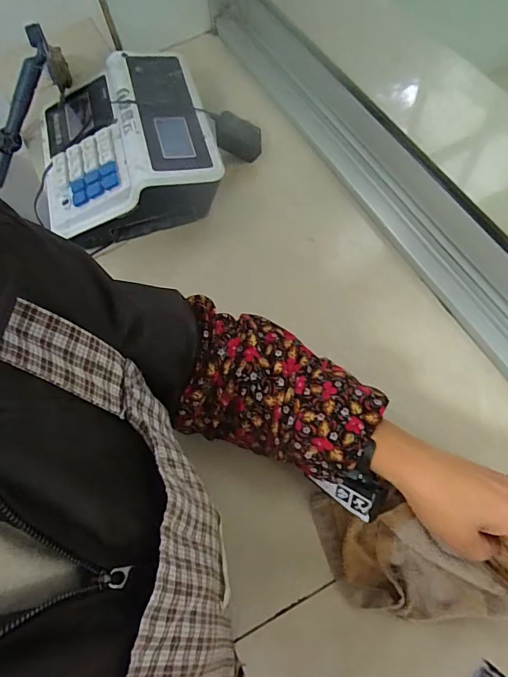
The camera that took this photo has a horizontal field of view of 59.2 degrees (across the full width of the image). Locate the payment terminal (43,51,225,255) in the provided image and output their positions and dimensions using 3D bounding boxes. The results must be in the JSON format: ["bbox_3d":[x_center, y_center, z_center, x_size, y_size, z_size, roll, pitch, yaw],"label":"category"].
[{"bbox_3d":[-0.164,-0.244,0.578,0.209,0.087,0.245,-16,64,-4],"label":"payment terminal"}]

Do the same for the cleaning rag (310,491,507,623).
[{"bbox_3d":[0.206,0.197,0.363,0.313,0.040,0.079,5,64,12],"label":"cleaning rag"}]

